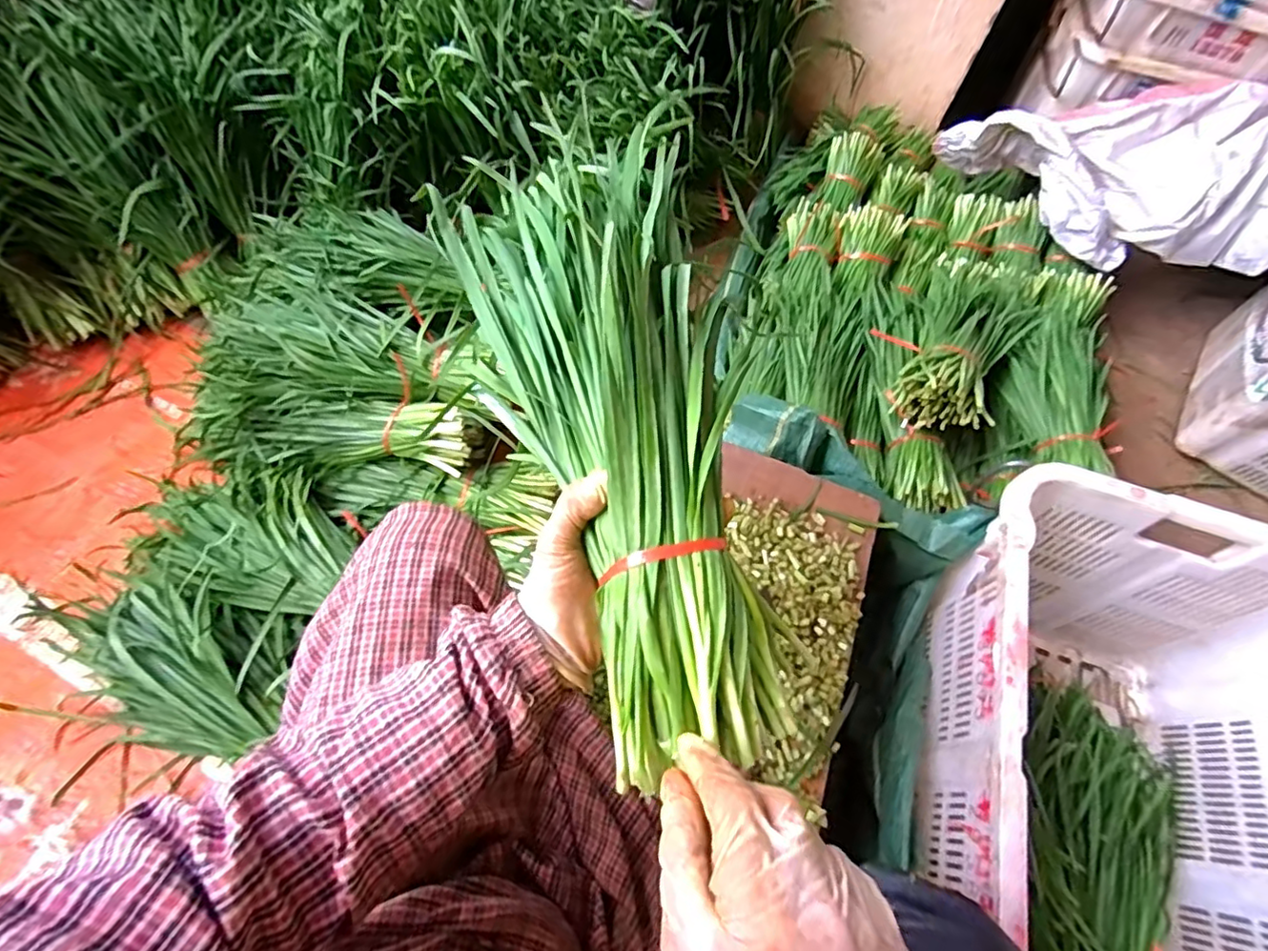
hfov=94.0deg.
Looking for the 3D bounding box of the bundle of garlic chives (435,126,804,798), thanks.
[{"bbox_3d":[-0.009,-0.040,0.390,0.151,0.064,0.432,-13,69,-11],"label":"bundle of garlic chives"}]

